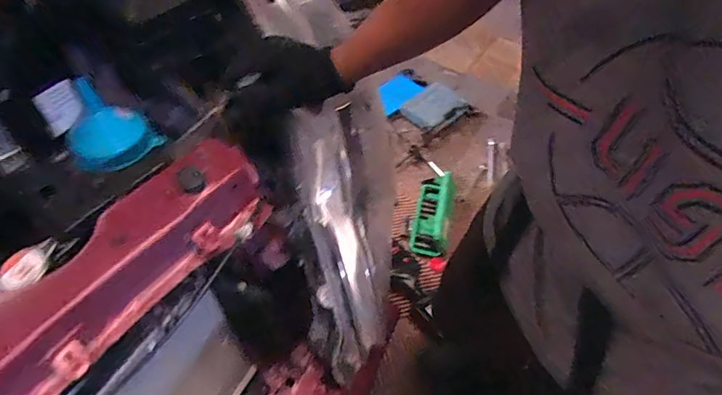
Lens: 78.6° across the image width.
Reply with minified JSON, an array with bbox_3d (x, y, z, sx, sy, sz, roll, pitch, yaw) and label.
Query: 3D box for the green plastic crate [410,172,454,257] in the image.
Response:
[{"bbox_3d":[0.235,0.043,1.452,0.106,0.134,0.296,13,50,8],"label":"green plastic crate"}]

